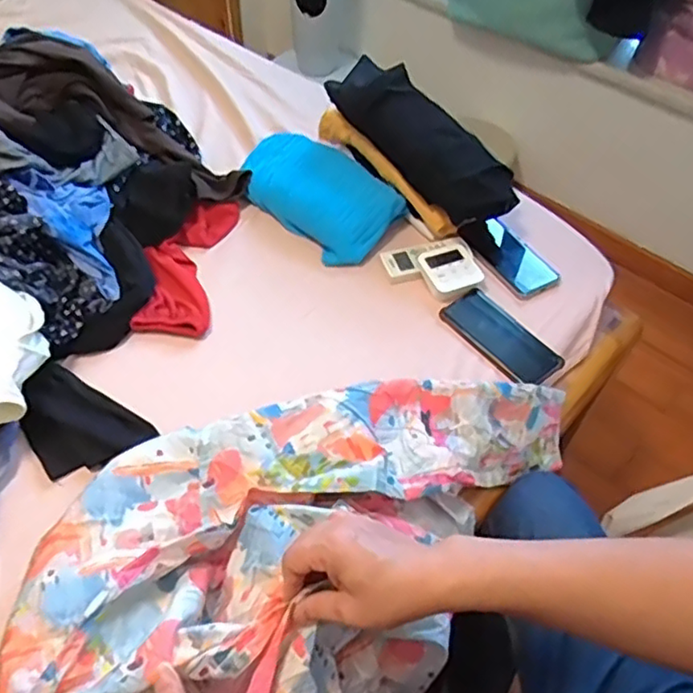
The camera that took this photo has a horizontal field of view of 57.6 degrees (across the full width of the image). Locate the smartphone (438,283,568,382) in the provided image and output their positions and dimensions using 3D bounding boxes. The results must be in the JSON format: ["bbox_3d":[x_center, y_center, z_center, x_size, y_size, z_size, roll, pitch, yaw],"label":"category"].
[{"bbox_3d":[0.205,-0.012,0.837,0.077,0.016,0.162,-31,59,-25],"label":"smartphone"}]

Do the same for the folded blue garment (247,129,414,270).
[{"bbox_3d":[-0.043,-0.244,0.999,0.160,0.034,0.292,-34,60,-26],"label":"folded blue garment"}]

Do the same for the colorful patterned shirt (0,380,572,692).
[{"bbox_3d":[-0.102,0.236,0.621,0.313,0.183,0.805,36,58,24],"label":"colorful patterned shirt"}]

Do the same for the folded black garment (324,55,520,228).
[{"bbox_3d":[0.109,-0.321,0.966,0.122,0.073,0.350,-35,73,-27],"label":"folded black garment"}]

